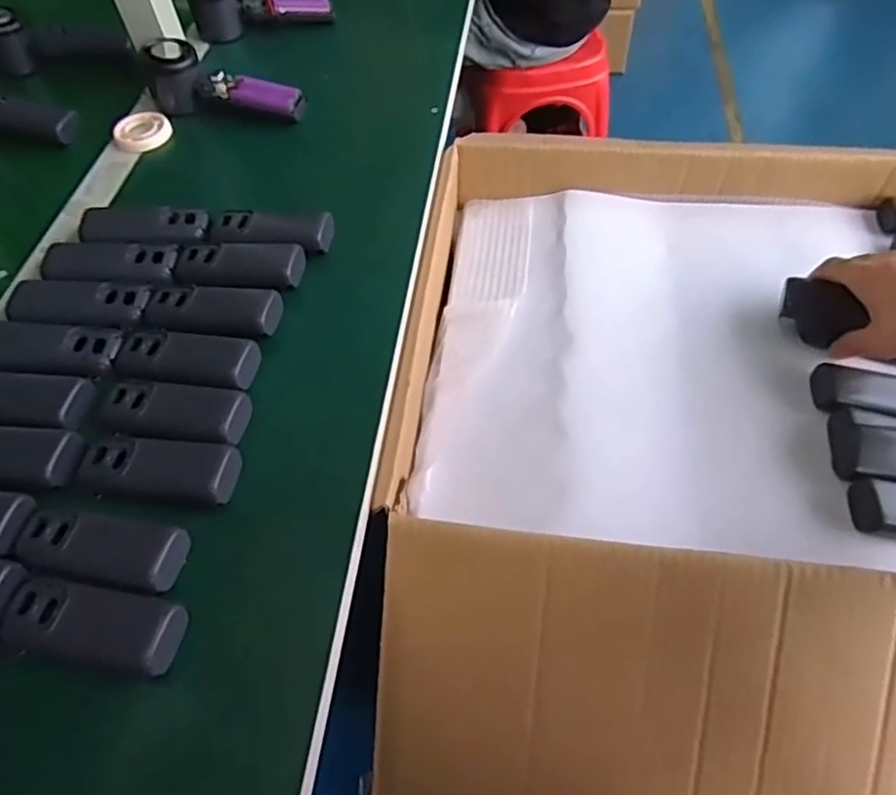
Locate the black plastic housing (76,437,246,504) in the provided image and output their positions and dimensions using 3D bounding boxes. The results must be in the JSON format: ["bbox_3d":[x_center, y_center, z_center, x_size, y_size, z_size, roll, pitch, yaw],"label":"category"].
[{"bbox_3d":[-0.193,0.047,0.425,0.106,0.018,0.041,8,56,6],"label":"black plastic housing"}]

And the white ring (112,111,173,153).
[{"bbox_3d":[-0.316,-0.276,0.654,0.056,0.014,0.056,0,56,0],"label":"white ring"}]

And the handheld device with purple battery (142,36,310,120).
[{"bbox_3d":[-0.231,-0.326,0.653,0.163,0.053,0.045,7,56,5],"label":"handheld device with purple battery"}]

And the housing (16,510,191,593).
[{"bbox_3d":[-0.217,0.094,0.391,0.103,0.020,0.041,8,56,6],"label":"housing"}]

